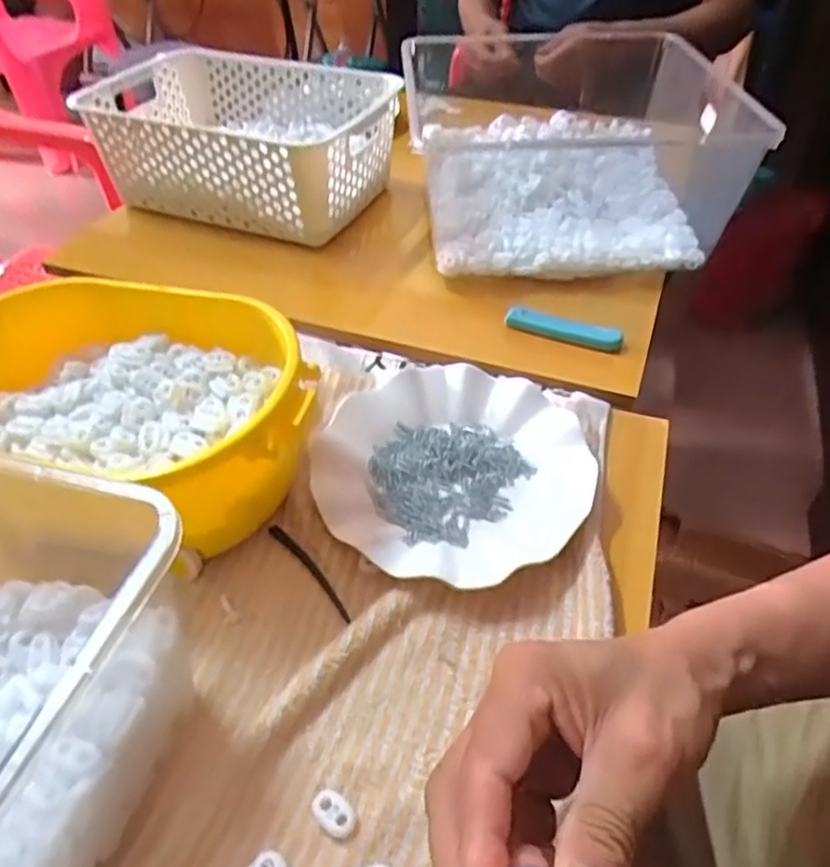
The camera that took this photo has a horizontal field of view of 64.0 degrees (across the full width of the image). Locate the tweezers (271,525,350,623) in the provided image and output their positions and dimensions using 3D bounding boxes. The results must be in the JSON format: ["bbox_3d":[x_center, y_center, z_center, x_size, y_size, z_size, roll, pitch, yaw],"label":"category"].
[{"bbox_3d":[-0.064,0.083,0.408,0.009,0.008,0.083,-32,52,-27],"label":"tweezers"}]

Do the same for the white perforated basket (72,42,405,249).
[{"bbox_3d":[-0.186,-0.314,0.734,0.312,0.118,0.204,19,48,19],"label":"white perforated basket"}]

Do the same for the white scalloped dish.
[{"bbox_3d":[0.027,0.020,0.449,0.182,0.025,0.178,-1,45,1],"label":"white scalloped dish"}]

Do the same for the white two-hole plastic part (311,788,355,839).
[{"bbox_3d":[-0.038,0.179,0.313,0.023,0.006,0.014,29,52,27],"label":"white two-hole plastic part"}]

